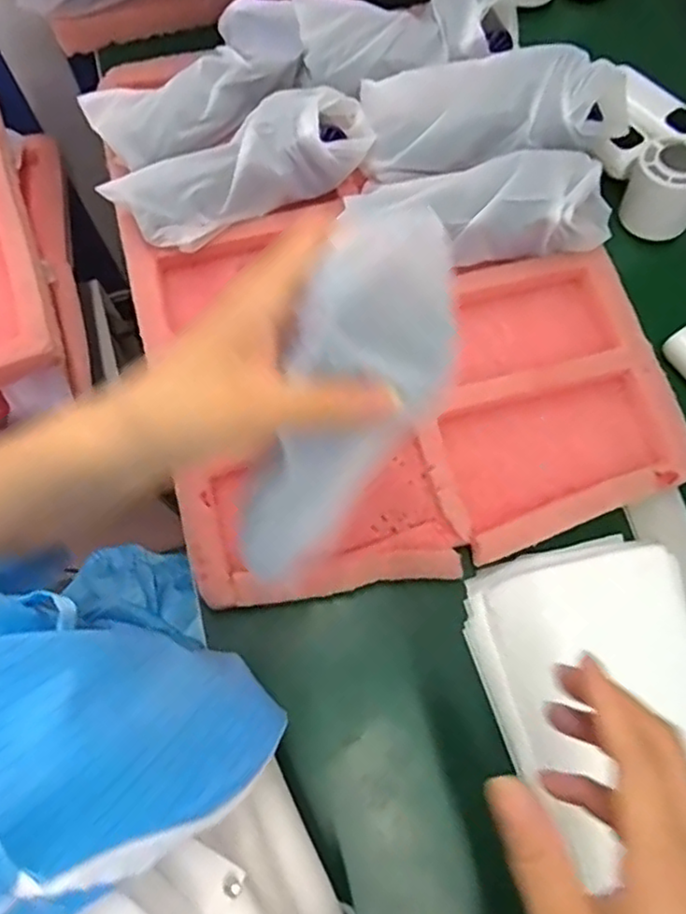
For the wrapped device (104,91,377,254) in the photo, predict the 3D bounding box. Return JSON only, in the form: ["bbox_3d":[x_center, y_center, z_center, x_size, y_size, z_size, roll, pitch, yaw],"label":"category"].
[{"bbox_3d":[-0.070,-0.207,0.465,0.191,0.048,0.071,-19,75,-6],"label":"wrapped device"}]

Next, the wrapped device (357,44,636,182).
[{"bbox_3d":[0.112,-0.248,0.467,0.190,0.051,0.071,-2,74,-2],"label":"wrapped device"}]

